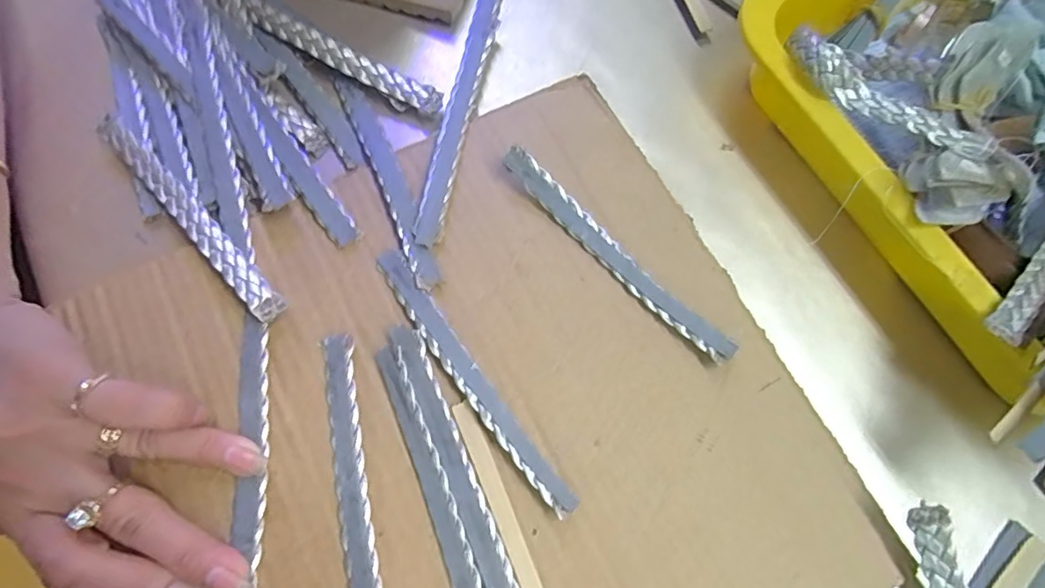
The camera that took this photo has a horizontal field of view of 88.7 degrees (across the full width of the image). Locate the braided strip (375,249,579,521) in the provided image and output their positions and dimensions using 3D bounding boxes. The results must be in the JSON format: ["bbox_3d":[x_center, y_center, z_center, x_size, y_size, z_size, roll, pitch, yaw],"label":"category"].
[{"bbox_3d":[-0.023,0.035,0.228,0.012,0.008,0.134,-35,77,-12],"label":"braided strip"}]

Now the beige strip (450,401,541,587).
[{"bbox_3d":[0.000,0.106,0.206,0.009,0.004,0.133,-22,75,-9],"label":"beige strip"}]

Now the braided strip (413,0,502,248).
[{"bbox_3d":[-0.027,-0.116,0.277,0.013,0.008,0.201,11,72,1],"label":"braided strip"}]

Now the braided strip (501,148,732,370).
[{"bbox_3d":[0.043,-0.019,0.243,0.131,0.017,0.012,43,76,11],"label":"braided strip"}]

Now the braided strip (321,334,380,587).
[{"bbox_3d":[-0.066,0.082,0.213,0.014,0.005,0.134,-11,73,-5],"label":"braided strip"}]

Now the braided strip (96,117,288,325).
[{"bbox_3d":[-0.151,-0.036,0.242,0.013,0.005,0.132,-42,76,-16],"label":"braided strip"}]

